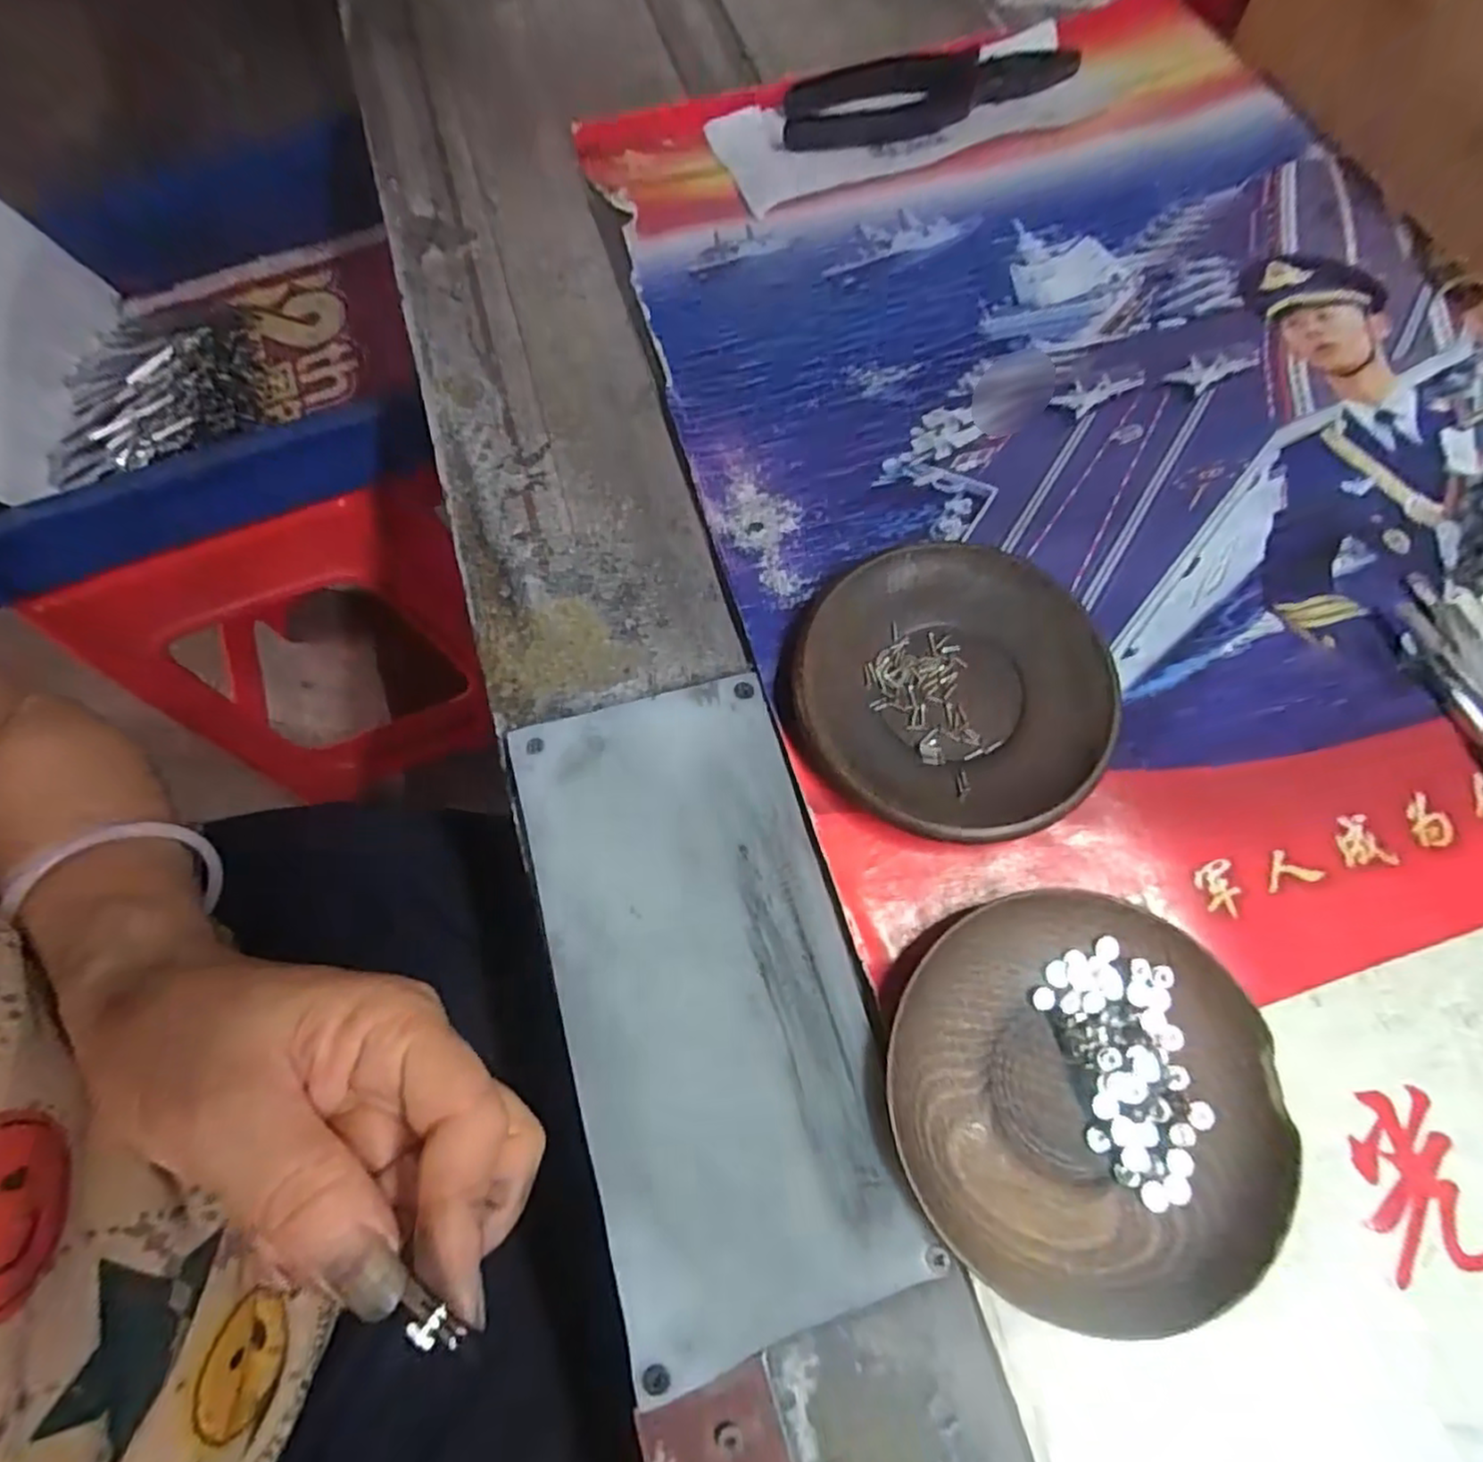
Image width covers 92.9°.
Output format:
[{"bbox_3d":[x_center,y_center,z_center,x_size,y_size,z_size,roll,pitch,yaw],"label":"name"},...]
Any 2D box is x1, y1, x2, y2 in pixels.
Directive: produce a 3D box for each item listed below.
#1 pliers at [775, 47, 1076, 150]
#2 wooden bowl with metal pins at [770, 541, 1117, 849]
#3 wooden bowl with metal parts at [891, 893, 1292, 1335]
[{"bbox_3d":[0.098,-0.342,0.375,0.162,0.009,0.056,-25,72,-8],"label":"pliers"},{"bbox_3d":[0.077,-0.015,0.259,0.115,0.016,0.108,0,71,1],"label":"wooden bowl with metal pins"},{"bbox_3d":[0.102,0.110,0.215,0.111,0.015,0.111,0,71,1],"label":"wooden bowl with metal parts"}]

